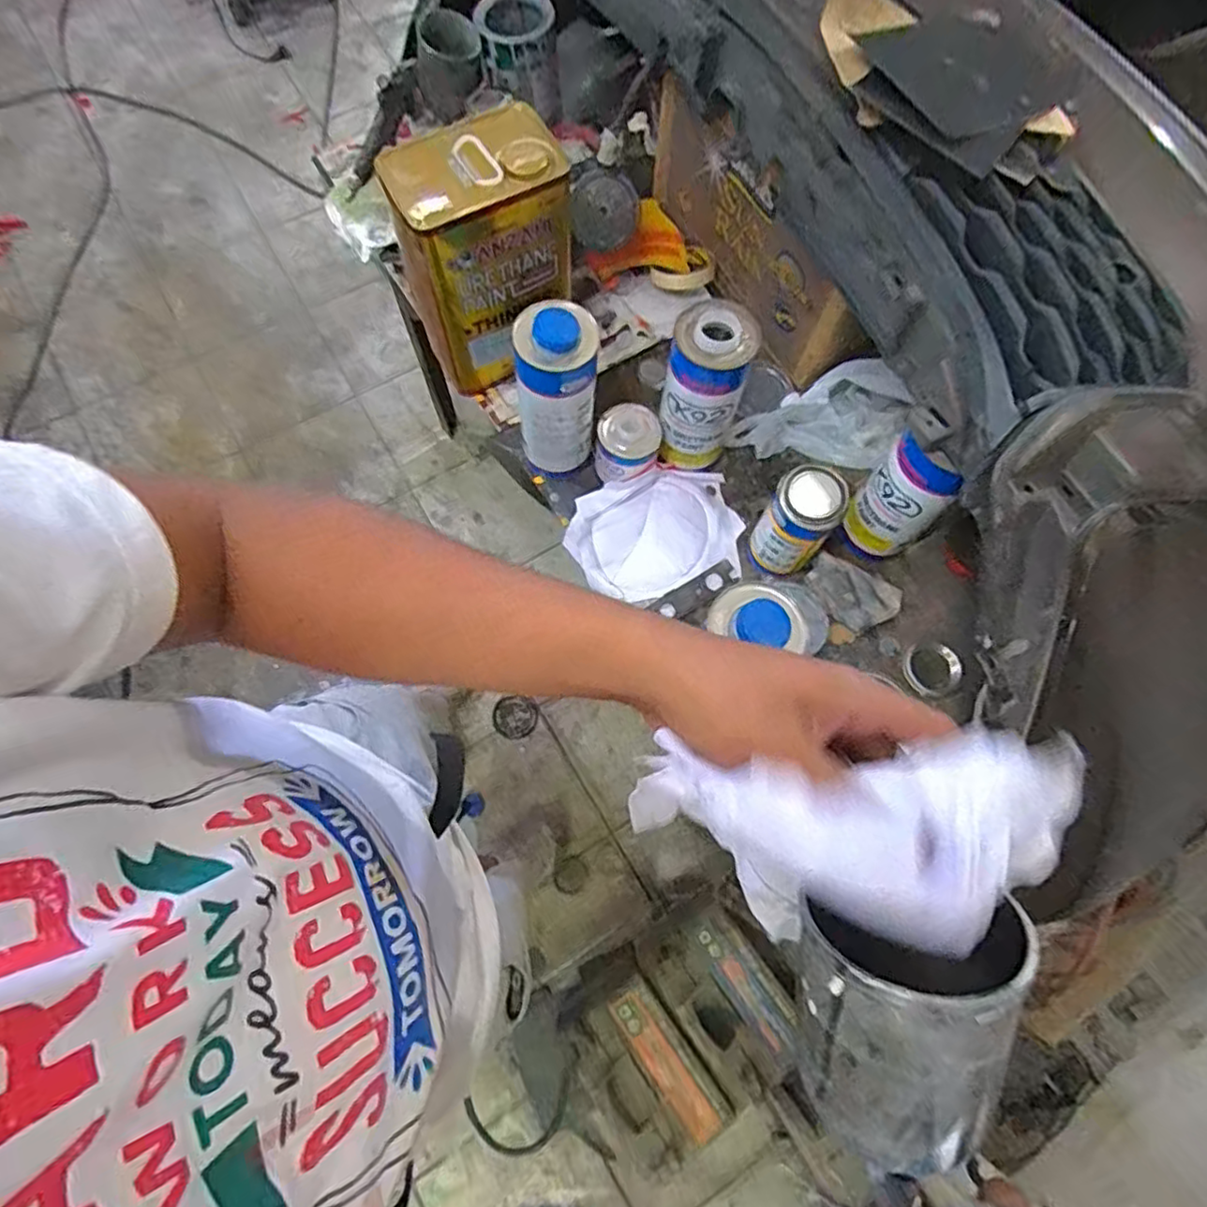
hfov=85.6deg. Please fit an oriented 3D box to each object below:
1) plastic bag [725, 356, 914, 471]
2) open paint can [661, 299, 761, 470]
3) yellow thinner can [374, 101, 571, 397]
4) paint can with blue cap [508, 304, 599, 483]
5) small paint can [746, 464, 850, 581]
[{"bbox_3d":[0.272,-0.234,0.798,0.216,0.065,0.108,5,72,0],"label":"plastic bag"},{"bbox_3d":[0.106,-0.230,0.708,0.078,0.182,0.077,1,72,-2],"label":"open paint can"},{"bbox_3d":[-0.130,-0.379,0.725,0.165,0.240,0.112,-29,75,-10],"label":"yellow thinner can"},{"bbox_3d":[-0.049,-0.219,0.710,0.077,0.221,0.074,1,72,-2],"label":"paint can with blue cap"},{"bbox_3d":[0.208,-0.085,0.707,0.067,0.138,0.069,1,72,-2],"label":"small paint can"}]

